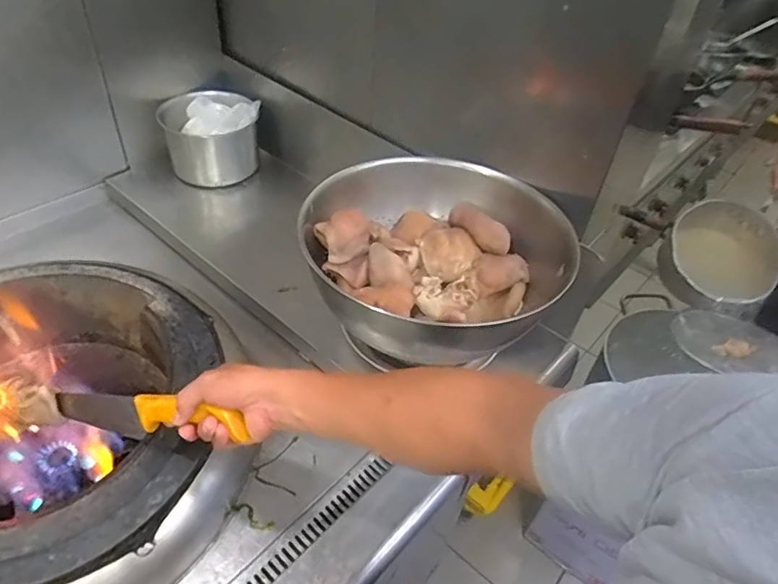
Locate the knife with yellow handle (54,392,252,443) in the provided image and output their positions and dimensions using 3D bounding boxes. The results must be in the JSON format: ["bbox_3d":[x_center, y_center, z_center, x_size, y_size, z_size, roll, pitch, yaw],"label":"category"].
[{"bbox_3d":[-0.268,0.140,0.610,0.258,0.060,0.023,-4,37,25],"label":"knife with yellow handle"}]

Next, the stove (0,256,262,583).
[{"bbox_3d":[-0.448,0.204,0.726,0.474,0.232,0.473,3,42,-3],"label":"stove"}]

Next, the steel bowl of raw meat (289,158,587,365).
[{"bbox_3d":[0.062,-0.068,0.829,0.357,0.135,0.370,3,42,-3],"label":"steel bowl of raw meat"}]

